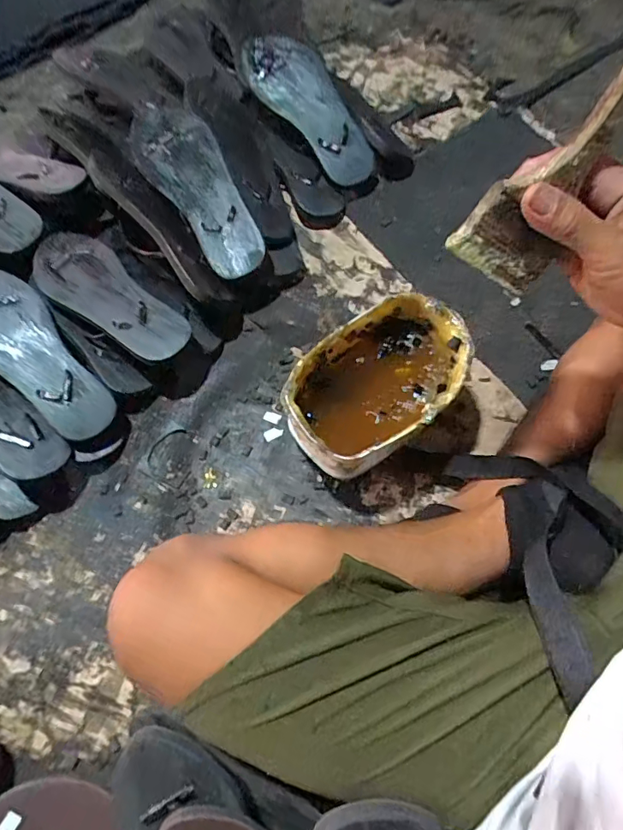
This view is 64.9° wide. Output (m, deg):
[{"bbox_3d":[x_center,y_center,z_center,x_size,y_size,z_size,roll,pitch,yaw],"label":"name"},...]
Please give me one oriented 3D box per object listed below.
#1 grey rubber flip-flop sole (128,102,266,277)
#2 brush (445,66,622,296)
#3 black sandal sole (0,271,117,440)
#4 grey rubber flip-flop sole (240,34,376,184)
[{"bbox_3d":[-0.150,-0.295,0.627,0.096,0.027,0.285,-28,73,-8],"label":"grey rubber flip-flop sole"},{"bbox_3d":[0.159,-0.151,0.292,0.067,0.159,0.015,27,29,-21],"label":"brush"},{"bbox_3d":[-0.321,-0.071,0.562,0.087,0.023,0.228,-41,87,-12],"label":"black sandal sole"},{"bbox_3d":[-0.001,-0.447,0.698,0.103,0.027,0.256,-42,86,2],"label":"grey rubber flip-flop sole"}]

